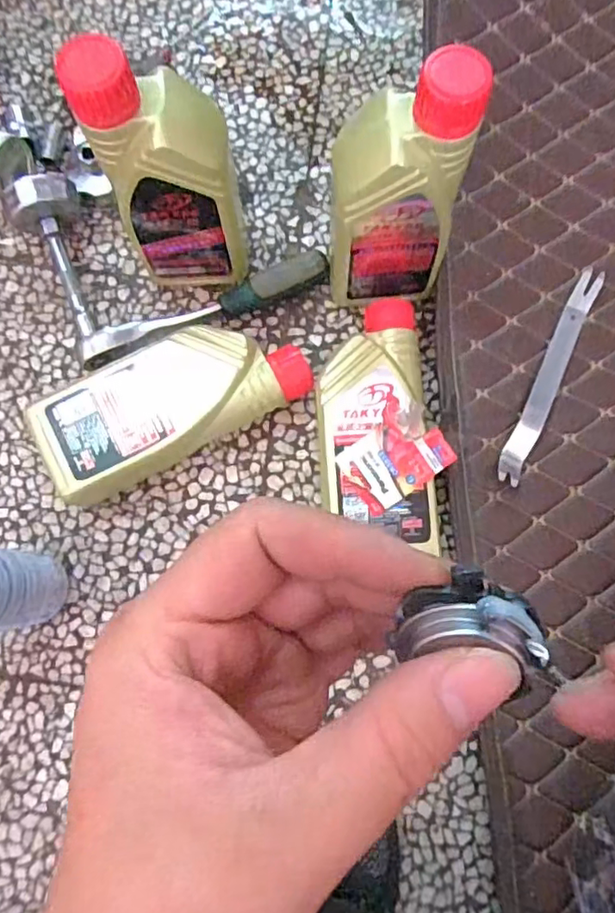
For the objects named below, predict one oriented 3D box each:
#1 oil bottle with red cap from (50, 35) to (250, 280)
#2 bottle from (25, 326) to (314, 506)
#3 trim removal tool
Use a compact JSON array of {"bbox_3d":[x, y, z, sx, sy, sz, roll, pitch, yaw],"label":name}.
[{"bbox_3d":[-0.102,-0.212,0.493,0.107,0.244,0.072,-11,79,-1],"label":"oil bottle with red cap"},{"bbox_3d":[-0.118,-0.048,0.550,0.239,0.068,0.098,-26,79,-4],"label":"bottle"},{"bbox_3d":[0.231,-0.078,0.566,0.028,0.012,0.227,26,80,6],"label":"trim removal tool"}]

